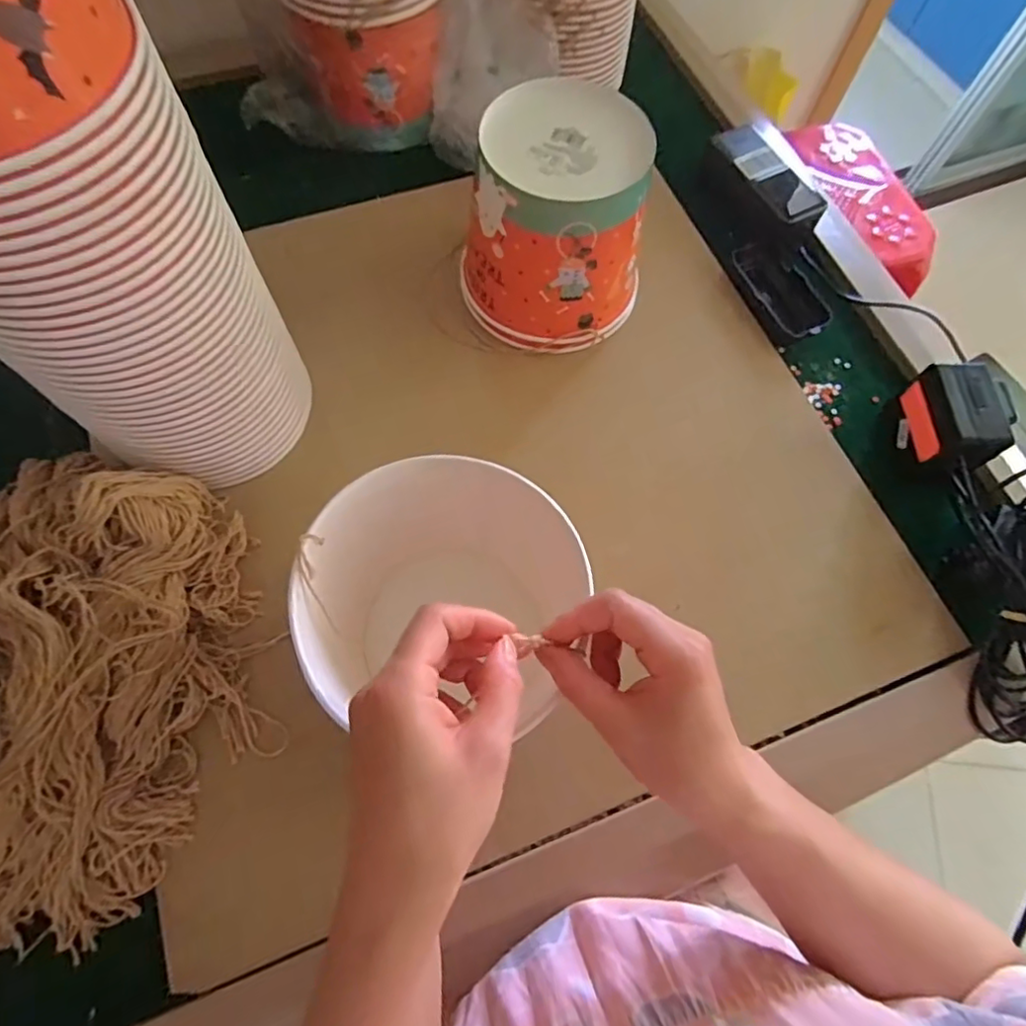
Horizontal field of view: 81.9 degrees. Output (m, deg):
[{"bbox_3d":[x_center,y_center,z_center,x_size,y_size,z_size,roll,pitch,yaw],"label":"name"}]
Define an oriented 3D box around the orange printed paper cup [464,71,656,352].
[{"bbox_3d":[0.040,-0.240,0.497,0.149,0.149,0.139,12,67,3],"label":"orange printed paper cup"}]

